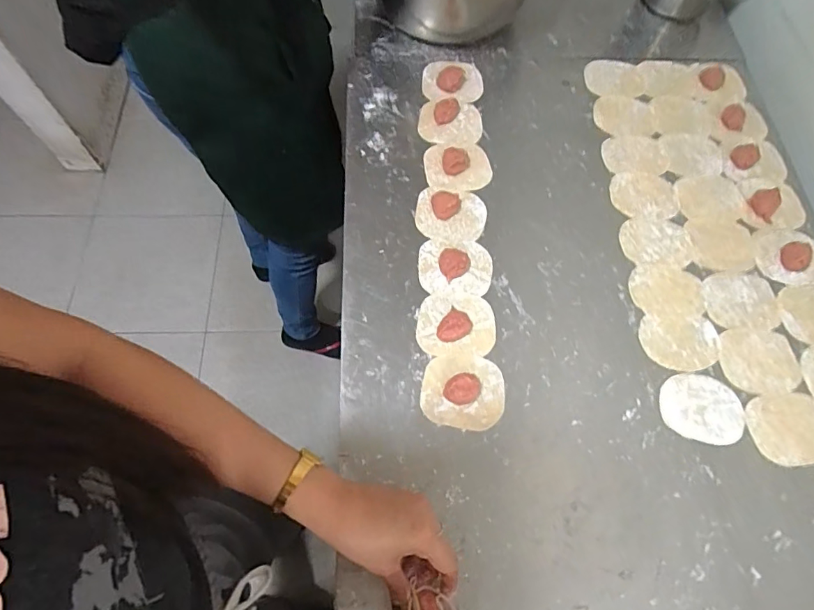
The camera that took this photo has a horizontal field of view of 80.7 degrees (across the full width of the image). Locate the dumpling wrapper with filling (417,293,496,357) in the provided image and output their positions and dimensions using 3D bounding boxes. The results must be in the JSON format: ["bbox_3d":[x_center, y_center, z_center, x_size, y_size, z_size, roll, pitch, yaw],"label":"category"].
[{"bbox_3d":[0.055,0.017,0.523,0.086,0.026,0.070,1,67,-2],"label":"dumpling wrapper with filling"}]

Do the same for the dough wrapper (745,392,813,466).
[{"bbox_3d":[0.403,0.130,0.503,0.088,0.004,0.071,-5,67,-5],"label":"dough wrapper"}]

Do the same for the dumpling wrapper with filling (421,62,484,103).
[{"bbox_3d":[0.065,-0.320,0.682,0.085,0.017,0.074,-2,67,-4],"label":"dumpling wrapper with filling"}]

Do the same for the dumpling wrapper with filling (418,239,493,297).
[{"bbox_3d":[0.057,-0.048,0.557,0.085,0.018,0.069,2,67,-2],"label":"dumpling wrapper with filling"}]

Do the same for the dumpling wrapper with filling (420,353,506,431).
[{"bbox_3d":[0.059,0.085,0.494,0.084,0.024,0.078,12,67,2],"label":"dumpling wrapper with filling"}]

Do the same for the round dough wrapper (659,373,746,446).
[{"bbox_3d":[0.313,0.109,0.507,0.085,0.004,0.072,13,67,3],"label":"round dough wrapper"}]

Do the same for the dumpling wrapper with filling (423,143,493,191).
[{"bbox_3d":[0.067,-0.182,0.618,0.084,0.019,0.072,-7,68,-6],"label":"dumpling wrapper with filling"}]

